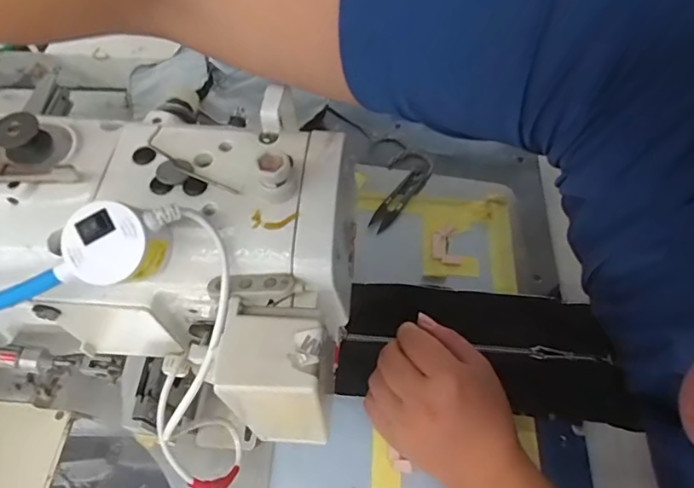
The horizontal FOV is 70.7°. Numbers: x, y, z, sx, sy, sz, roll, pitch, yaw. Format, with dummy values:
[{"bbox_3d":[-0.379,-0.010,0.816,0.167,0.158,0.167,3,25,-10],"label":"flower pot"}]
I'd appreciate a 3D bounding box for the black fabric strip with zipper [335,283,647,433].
[{"bbox_3d":[0.132,0.097,0.465,0.268,0.009,0.112,6,64,2],"label":"black fabric strip with zipper"}]

